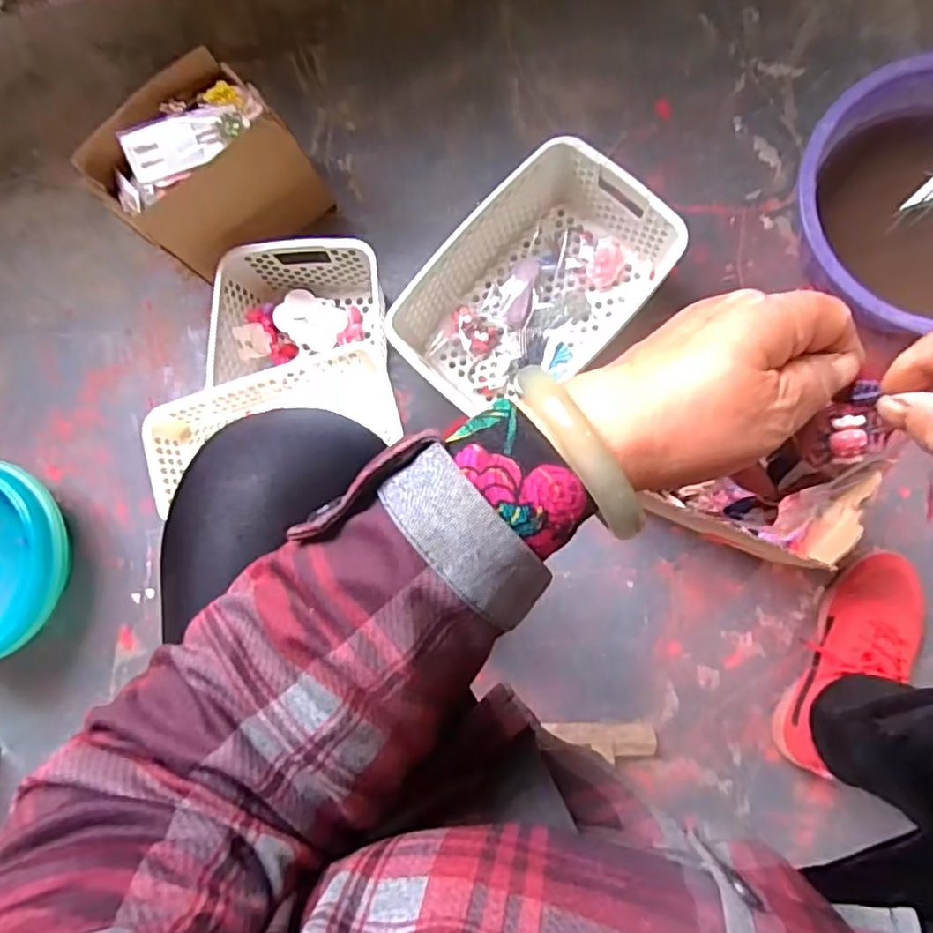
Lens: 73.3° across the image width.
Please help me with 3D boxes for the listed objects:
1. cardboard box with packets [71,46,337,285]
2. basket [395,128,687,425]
[{"bbox_3d":[-0.294,-0.327,0.723,0.197,0.149,0.155,-42,81,1],"label":"cardboard box with packets"},{"bbox_3d":[0.073,-0.193,0.715,0.196,0.115,0.292,43,89,10],"label":"basket"}]

